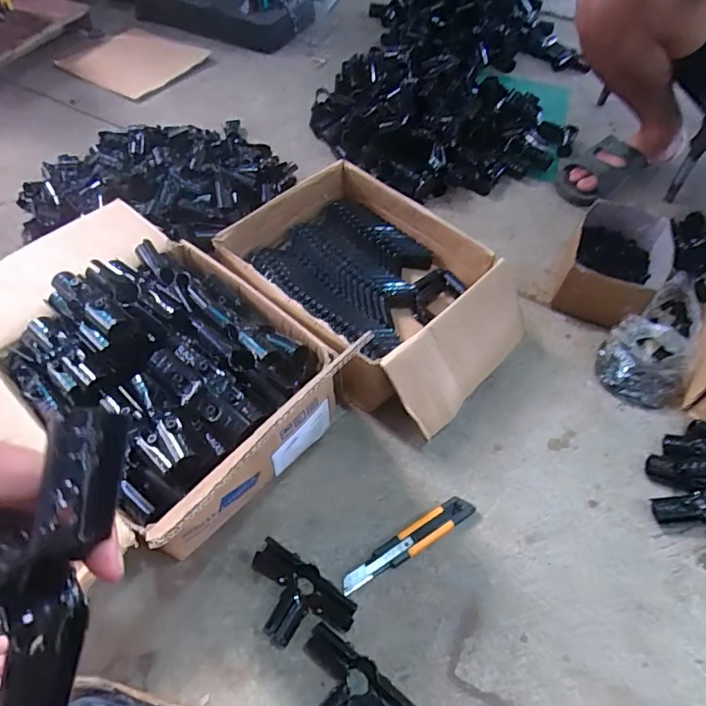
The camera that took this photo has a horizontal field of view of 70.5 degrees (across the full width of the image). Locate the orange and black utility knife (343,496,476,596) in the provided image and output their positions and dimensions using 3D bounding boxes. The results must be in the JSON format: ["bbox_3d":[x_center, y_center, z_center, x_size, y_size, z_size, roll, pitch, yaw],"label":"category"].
[{"bbox_3d":[0.069,0.236,0.621,0.189,0.011,0.033,-27,61,-18],"label":"orange and black utility knife"}]

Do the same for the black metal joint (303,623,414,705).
[{"bbox_3d":[-0.009,0.356,0.517,0.129,0.024,0.082,38,63,22],"label":"black metal joint"}]

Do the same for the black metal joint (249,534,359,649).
[{"bbox_3d":[-0.069,0.281,0.565,0.129,0.022,0.083,35,62,21],"label":"black metal joint"}]

